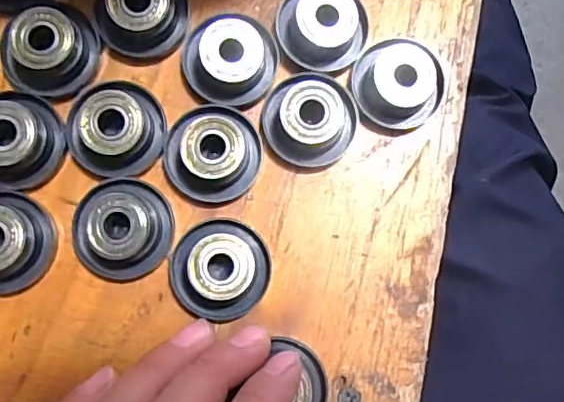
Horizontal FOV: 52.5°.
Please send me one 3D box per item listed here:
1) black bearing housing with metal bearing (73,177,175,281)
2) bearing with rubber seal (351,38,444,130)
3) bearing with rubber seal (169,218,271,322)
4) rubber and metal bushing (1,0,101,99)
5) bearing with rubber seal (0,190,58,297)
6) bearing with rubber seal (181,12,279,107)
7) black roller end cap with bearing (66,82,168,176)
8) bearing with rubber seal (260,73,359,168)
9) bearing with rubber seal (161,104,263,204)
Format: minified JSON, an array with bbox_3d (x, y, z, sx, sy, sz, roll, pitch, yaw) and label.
[{"bbox_3d":[-0.052,0.009,0.187,0.031,0.013,0.032,0,88,-7],"label":"black bearing housing with metal bearing"},{"bbox_3d":[0.040,-0.041,0.200,0.029,0.015,0.030,0,88,-7],"label":"bearing with rubber seal"},{"bbox_3d":[-0.020,0.023,0.188,0.033,0.016,0.032,0,88,-7],"label":"bearing with rubber seal"},{"bbox_3d":[-0.078,-0.051,0.194,0.028,0.014,0.032,34,85,-5],"label":"rubber and metal bushing"},{"bbox_3d":[-0.090,0.014,0.183,0.030,0.015,0.033,4,88,-7],"label":"bearing with rubber seal"},{"bbox_3d":[-0.018,-0.048,0.199,0.032,0.013,0.028,12,87,-6],"label":"bearing with rubber seal"},{"bbox_3d":[-0.054,-0.024,0.191,0.028,0.015,0.032,5,88,-7],"label":"black roller end cap with bearing"},{"bbox_3d":[0.011,-0.029,0.198,0.032,0.011,0.032,0,88,-7],"label":"bearing with rubber seal"},{"bbox_3d":[-0.023,-0.016,0.192,0.031,0.014,0.032,0,88,-7],"label":"bearing with rubber seal"}]

